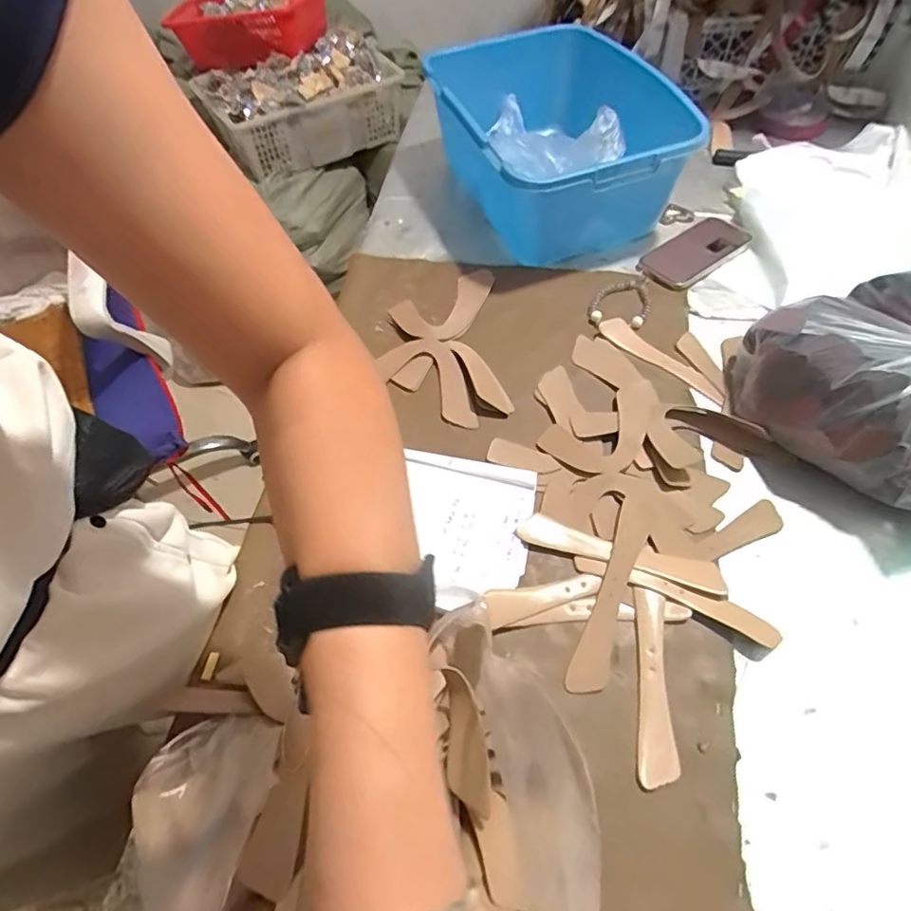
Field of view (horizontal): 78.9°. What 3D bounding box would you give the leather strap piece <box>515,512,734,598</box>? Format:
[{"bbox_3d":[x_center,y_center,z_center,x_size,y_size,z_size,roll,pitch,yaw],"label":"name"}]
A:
[{"bbox_3d":[0.159,0.094,0.536,0.193,0.011,0.033,15,56,13],"label":"leather strap piece"}]

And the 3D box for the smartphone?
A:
[{"bbox_3d":[0.326,-0.278,0.755,0.158,0.013,0.084,-34,58,-16],"label":"smartphone"}]

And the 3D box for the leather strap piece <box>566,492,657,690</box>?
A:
[{"bbox_3d":[0.150,0.125,0.521,0.032,0.010,0.200,21,61,13],"label":"leather strap piece"}]

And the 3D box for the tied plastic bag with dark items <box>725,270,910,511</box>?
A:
[{"bbox_3d":[0.426,-0.075,0.536,0.267,0.181,0.189,37,66,20],"label":"tied plastic bag with dark items"}]

